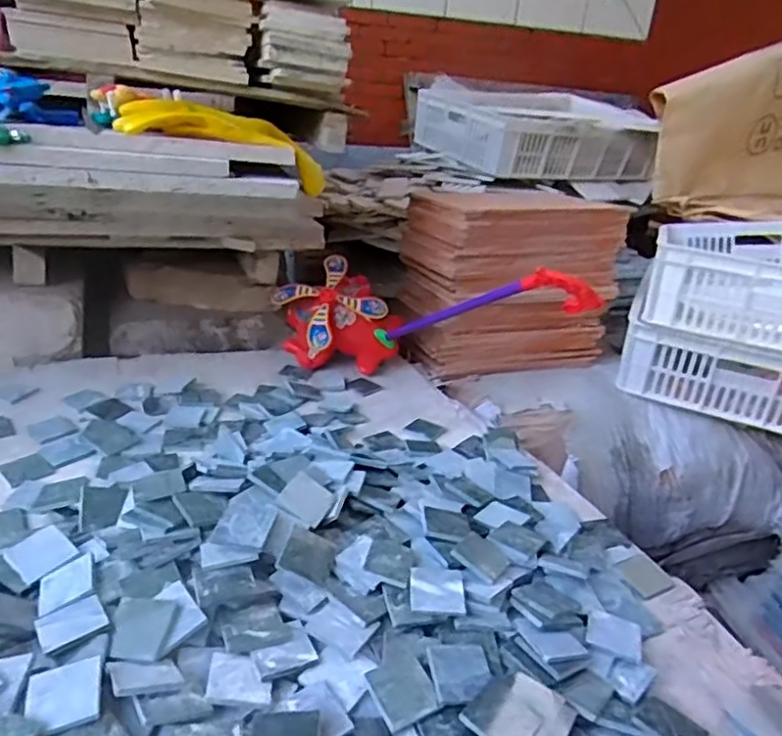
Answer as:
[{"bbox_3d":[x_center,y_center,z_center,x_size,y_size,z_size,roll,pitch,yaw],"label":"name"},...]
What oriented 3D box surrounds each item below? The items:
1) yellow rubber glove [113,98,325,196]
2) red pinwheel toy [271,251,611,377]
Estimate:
[{"bbox_3d":[-0.232,-0.328,0.934,0.294,0.073,0.101,13,22,-19],"label":"yellow rubber glove"},{"bbox_3d":[0.072,-0.107,1.048,0.240,0.210,0.610,-20,11,-41],"label":"red pinwheel toy"}]

